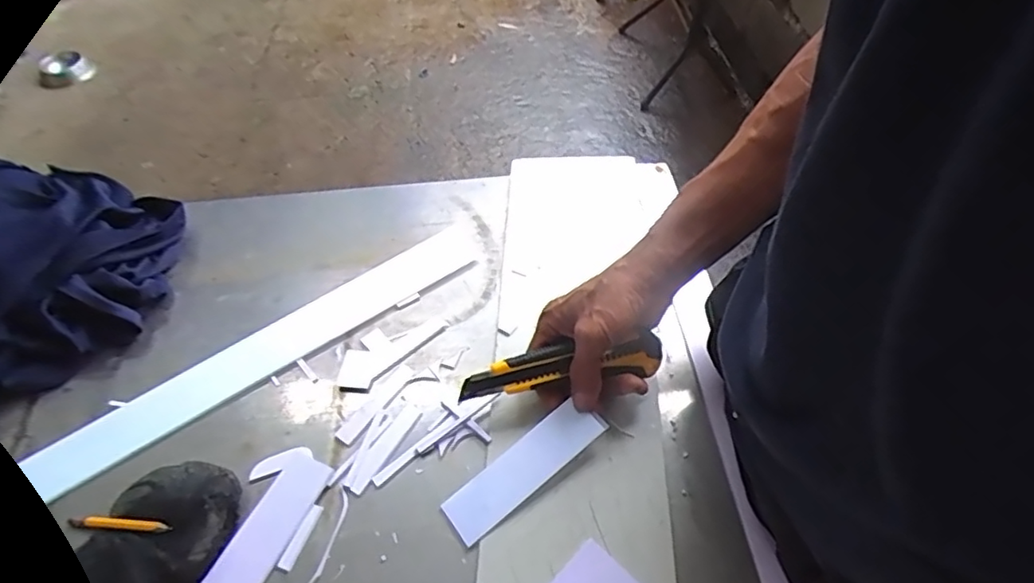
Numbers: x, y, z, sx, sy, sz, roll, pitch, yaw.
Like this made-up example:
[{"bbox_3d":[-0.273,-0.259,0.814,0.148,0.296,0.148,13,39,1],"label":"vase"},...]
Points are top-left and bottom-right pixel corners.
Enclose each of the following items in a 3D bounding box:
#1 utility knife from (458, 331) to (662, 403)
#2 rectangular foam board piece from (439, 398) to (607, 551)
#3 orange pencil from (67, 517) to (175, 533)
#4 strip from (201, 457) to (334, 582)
[{"bbox_3d":[0.036,0.059,0.475,0.162,0.023,0.028,-8,52,-6],"label":"utility knife"},{"bbox_3d":[0.005,0.134,0.456,0.133,0.005,0.039,-37,59,-12],"label":"rectangular foam board piece"},{"bbox_3d":[-0.302,0.177,0.451,0.089,0.011,0.008,4,53,6],"label":"orange pencil"},{"bbox_3d":[-0.187,0.174,0.448,0.039,0.007,0.107,19,56,17],"label":"strip"}]

